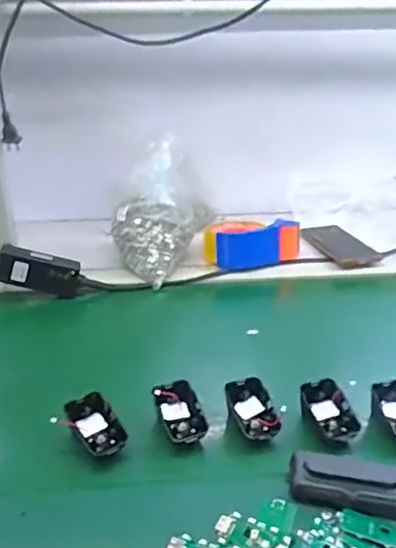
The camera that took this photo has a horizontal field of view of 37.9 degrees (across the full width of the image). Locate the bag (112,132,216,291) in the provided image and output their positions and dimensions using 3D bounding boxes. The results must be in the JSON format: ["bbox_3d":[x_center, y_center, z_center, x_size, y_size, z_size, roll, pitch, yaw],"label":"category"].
[{"bbox_3d":[-0.058,-0.103,0.898,0.091,0.177,0.136,19,33,33],"label":"bag"}]

